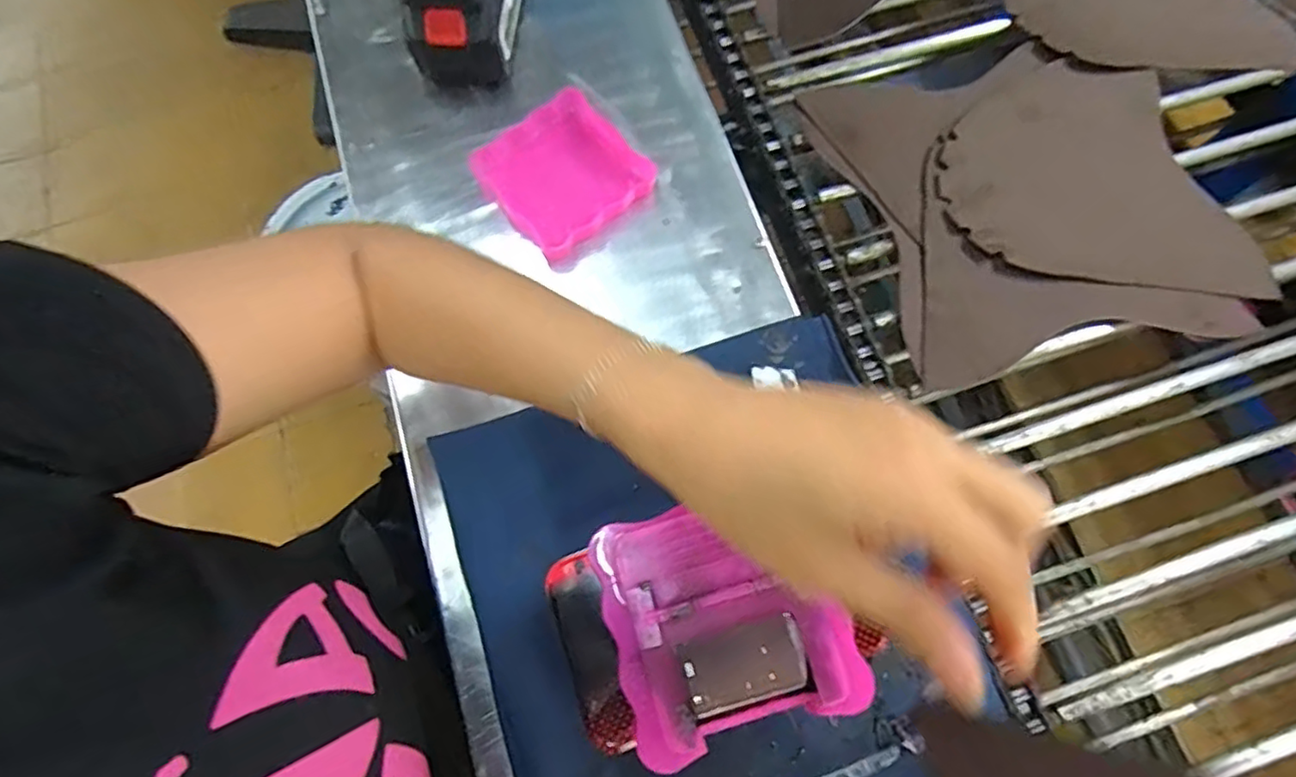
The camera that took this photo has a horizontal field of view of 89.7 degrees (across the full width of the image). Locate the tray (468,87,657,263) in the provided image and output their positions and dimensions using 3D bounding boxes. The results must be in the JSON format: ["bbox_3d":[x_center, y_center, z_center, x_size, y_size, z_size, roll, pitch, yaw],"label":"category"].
[{"bbox_3d":[-0.068,-0.169,0.506,0.108,0.019,0.114,-37,76,-11],"label":"tray"}]

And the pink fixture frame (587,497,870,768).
[{"bbox_3d":[0.035,0.104,0.297,0.104,0.010,0.102,-15,73,-5],"label":"pink fixture frame"}]

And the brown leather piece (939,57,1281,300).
[{"bbox_3d":[0.362,-0.178,0.528,0.238,0.005,0.198,8,72,2],"label":"brown leather piece"}]

